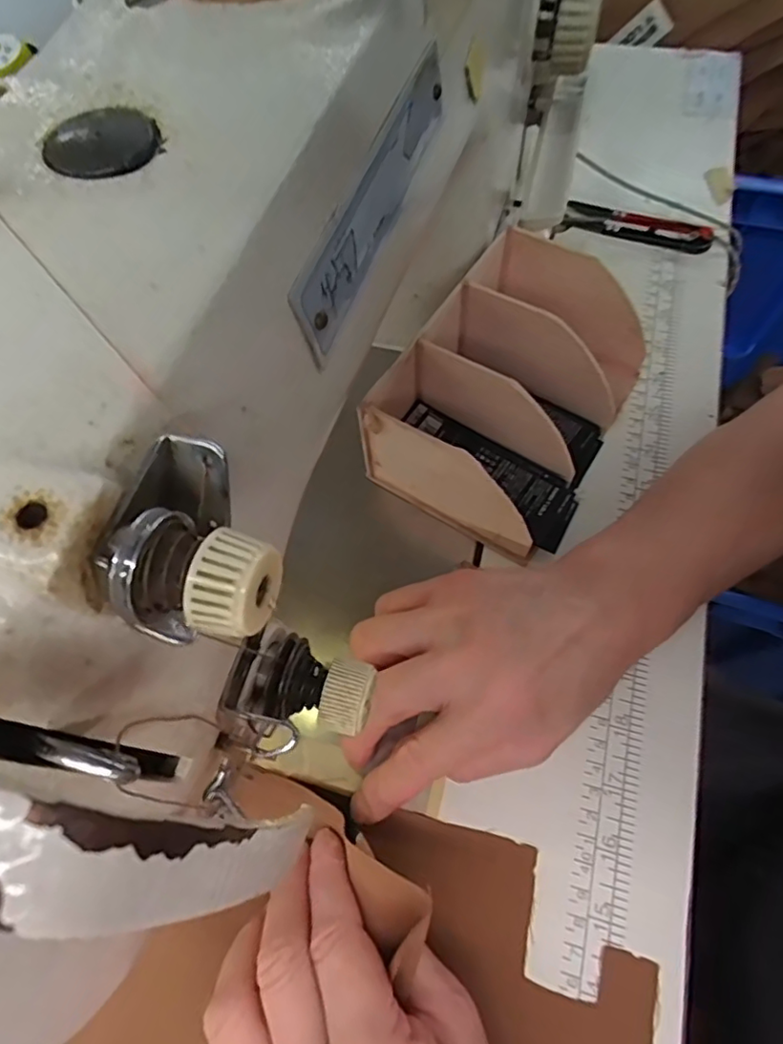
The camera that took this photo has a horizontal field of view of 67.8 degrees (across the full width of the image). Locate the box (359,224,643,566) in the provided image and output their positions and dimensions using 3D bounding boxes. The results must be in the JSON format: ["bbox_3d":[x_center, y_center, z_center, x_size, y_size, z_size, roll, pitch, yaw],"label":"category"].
[{"bbox_3d":[0.064,-0.073,0.315,0.113,0.069,0.158,26,69,14],"label":"box"}]

